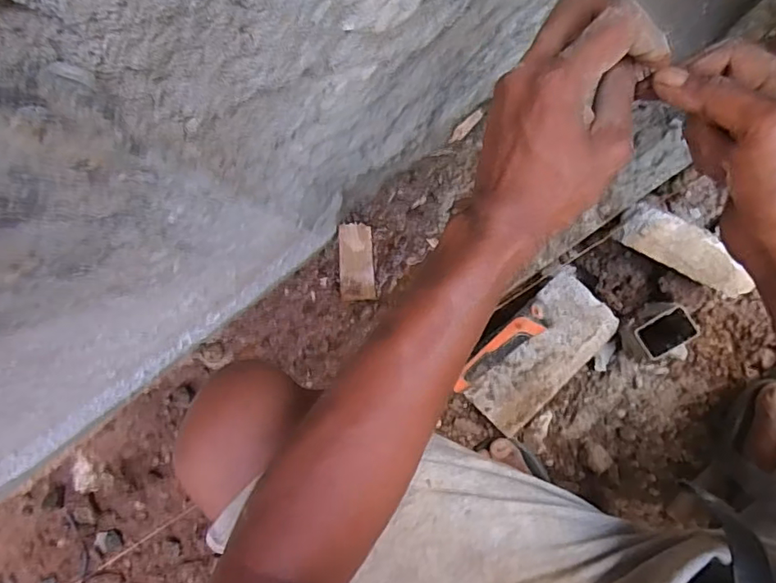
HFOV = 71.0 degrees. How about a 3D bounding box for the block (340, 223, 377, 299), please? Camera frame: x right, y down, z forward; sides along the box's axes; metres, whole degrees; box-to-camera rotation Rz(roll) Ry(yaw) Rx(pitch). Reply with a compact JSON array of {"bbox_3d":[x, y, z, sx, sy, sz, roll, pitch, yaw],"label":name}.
[{"bbox_3d":[-0.039,-0.036,0.680,0.042,0.012,0.094,-4,91,8],"label":"block"}]

